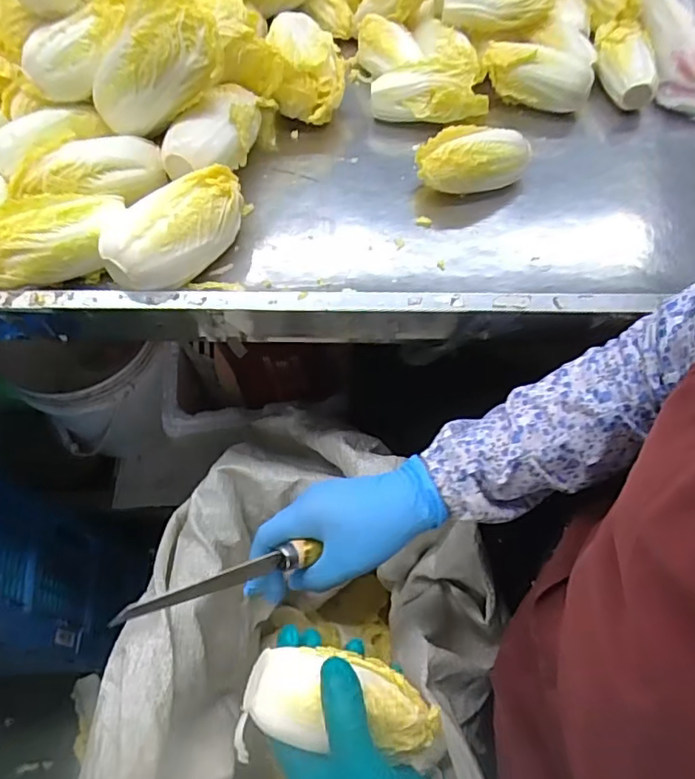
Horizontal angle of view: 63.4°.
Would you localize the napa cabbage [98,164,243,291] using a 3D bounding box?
[{"bbox_3d":[-0.149,-0.146,0.498,0.071,0.051,0.141,33,65,18],"label":"napa cabbage"}]

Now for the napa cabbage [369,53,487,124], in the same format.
[{"bbox_3d":[0.092,-0.326,0.626,0.127,0.060,0.055,-9,60,-4],"label":"napa cabbage"}]

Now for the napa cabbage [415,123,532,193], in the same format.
[{"bbox_3d":[0.127,-0.225,0.563,0.110,0.058,0.049,-11,60,-6],"label":"napa cabbage"}]

